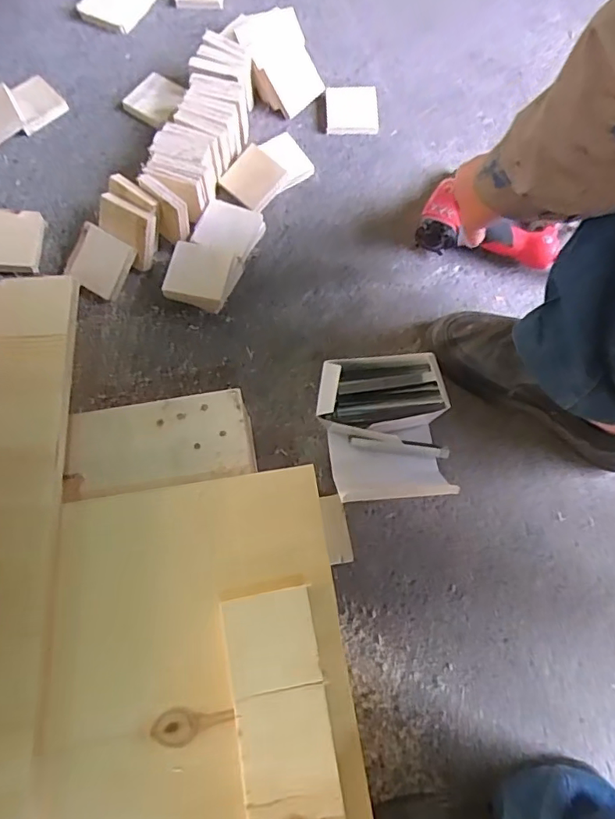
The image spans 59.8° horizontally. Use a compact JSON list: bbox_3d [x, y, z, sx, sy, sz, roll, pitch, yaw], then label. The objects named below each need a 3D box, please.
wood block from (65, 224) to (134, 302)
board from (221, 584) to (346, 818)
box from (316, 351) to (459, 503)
[{"bbox_3d":[-0.261,-0.186,0.669,0.072,0.014,0.072,30,97,-5],"label":"wood block"},{"bbox_3d":[-0.011,0.287,0.412,0.072,0.030,0.276,-9,73,-4],"label":"board"},{"bbox_3d":[0.086,0.024,0.599,0.136,0.070,0.157,-5,72,-3],"label":"box"}]

